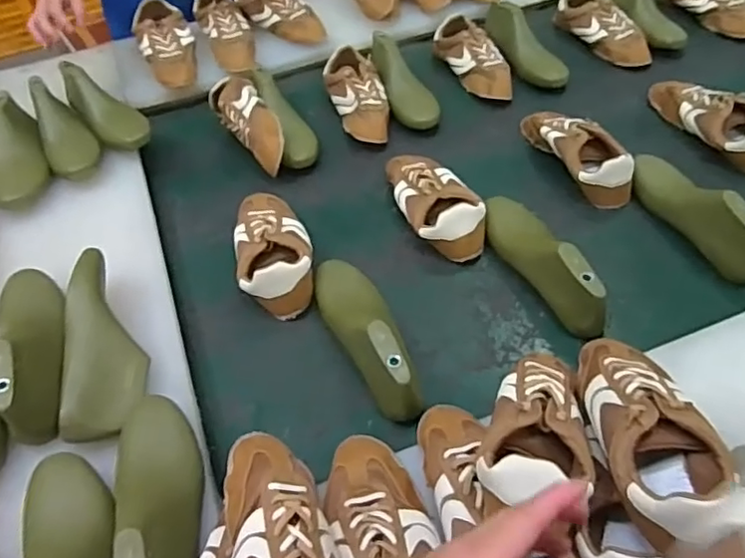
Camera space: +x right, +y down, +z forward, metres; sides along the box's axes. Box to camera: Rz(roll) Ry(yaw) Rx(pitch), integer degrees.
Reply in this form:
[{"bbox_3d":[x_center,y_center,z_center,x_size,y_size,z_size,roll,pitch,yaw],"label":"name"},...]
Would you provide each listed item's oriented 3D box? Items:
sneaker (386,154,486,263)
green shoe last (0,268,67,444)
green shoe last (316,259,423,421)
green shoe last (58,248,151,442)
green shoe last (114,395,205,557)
[{"bbox_3d":[0.092,-0.124,0.922,0.103,0.076,0.237,-19,53,-9],"label":"sneaker"},{"bbox_3d":[-0.414,0.071,0.709,0.077,0.085,0.252,-21,53,-10],"label":"green shoe last"},{"bbox_3d":[-0.019,0.051,0.752,0.070,0.088,0.257,-18,53,-8],"label":"green shoe last"},{"bbox_3d":[-0.319,0.069,0.719,0.082,0.069,0.247,-11,52,-3],"label":"green shoe last"},{"bbox_3d":[-0.212,0.219,0.573,0.078,0.075,0.261,-15,39,-6],"label":"green shoe last"}]

